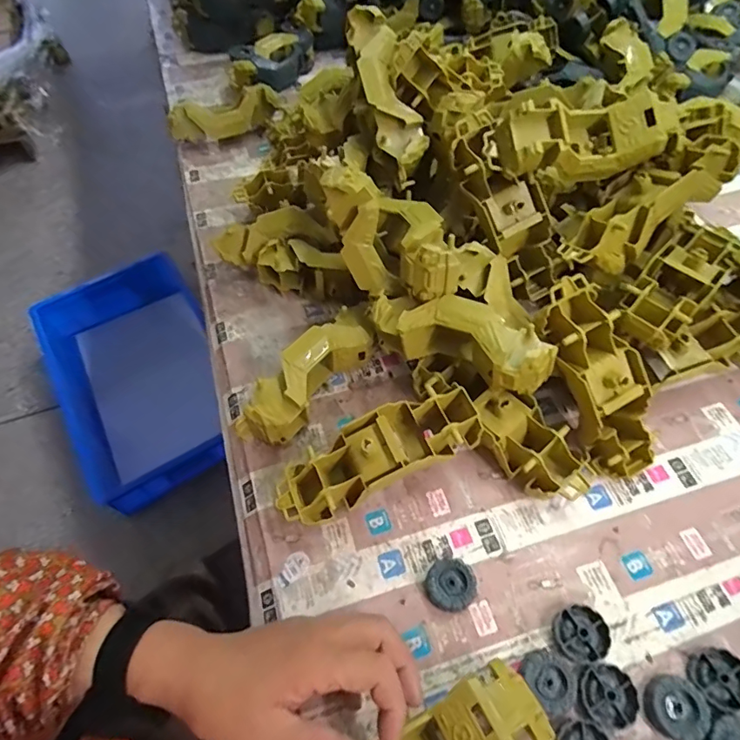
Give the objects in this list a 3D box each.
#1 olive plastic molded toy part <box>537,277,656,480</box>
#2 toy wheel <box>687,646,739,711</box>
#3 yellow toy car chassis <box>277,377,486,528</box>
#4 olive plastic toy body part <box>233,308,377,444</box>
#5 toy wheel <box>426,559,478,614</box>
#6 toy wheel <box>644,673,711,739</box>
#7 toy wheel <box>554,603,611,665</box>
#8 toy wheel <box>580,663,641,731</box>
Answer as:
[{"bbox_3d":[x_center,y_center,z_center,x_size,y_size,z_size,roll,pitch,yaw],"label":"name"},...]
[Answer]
[{"bbox_3d":[0.191,0.009,0.414,0.062,0.048,0.178,-25,97,-16],"label":"olive plastic molded toy part"},{"bbox_3d":[0.250,0.220,0.347,0.040,0.011,0.036,-34,64,-18],"label":"toy wheel"},{"bbox_3d":[0.004,0.068,0.411,0.178,0.055,0.074,-28,61,0],"label":"yellow toy car chassis"},{"bbox_3d":[-0.060,0.009,0.466,0.054,0.060,0.162,34,65,20],"label":"olive plastic toy body part"},{"bbox_3d":[0.064,0.169,0.384,0.039,0.014,0.037,-1,59,1],"label":"toy wheel"},{"bbox_3d":[0.212,0.234,0.337,0.036,0.012,0.038,-1,59,1],"label":"toy wheel"},{"bbox_3d":[0.156,0.196,0.361,0.037,0.012,0.037,-1,59,1],"label":"toy wheel"},{"bbox_3d":[0.167,0.229,0.342,0.037,0.010,0.037,-1,59,1],"label":"toy wheel"}]

